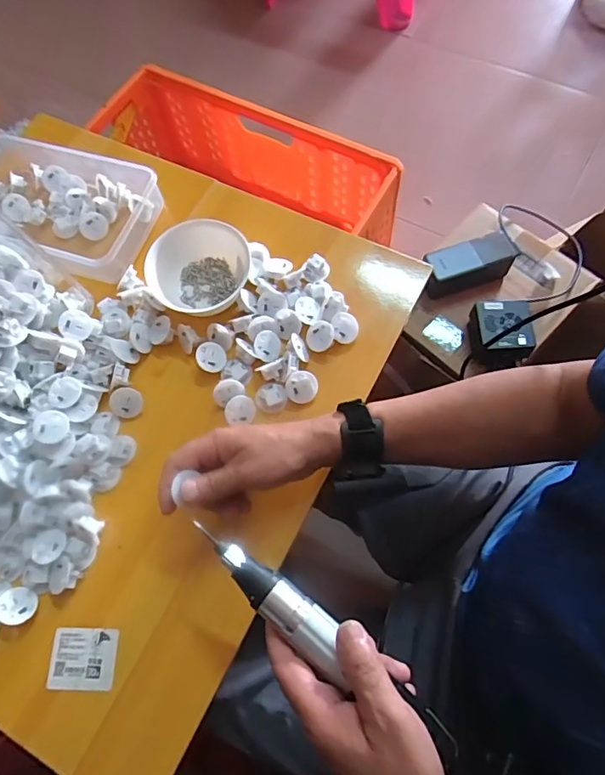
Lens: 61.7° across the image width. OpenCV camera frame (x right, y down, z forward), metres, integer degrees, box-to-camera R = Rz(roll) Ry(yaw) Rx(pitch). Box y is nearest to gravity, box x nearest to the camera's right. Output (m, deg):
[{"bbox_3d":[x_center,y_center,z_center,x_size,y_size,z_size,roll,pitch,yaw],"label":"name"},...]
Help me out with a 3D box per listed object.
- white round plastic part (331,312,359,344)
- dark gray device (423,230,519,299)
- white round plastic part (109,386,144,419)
[{"bbox_3d":[0.047,-0.065,0.555,0.032,0.012,0.032,1,87,-15],"label":"white round plastic part"},{"bbox_3d":[0.254,-0.186,0.788,0.133,0.068,0.061,-21,69,-5],"label":"dark gray device"},{"bbox_3d":[-0.186,0.016,0.536,0.032,0.012,0.032,-2,97,-14],"label":"white round plastic part"}]

